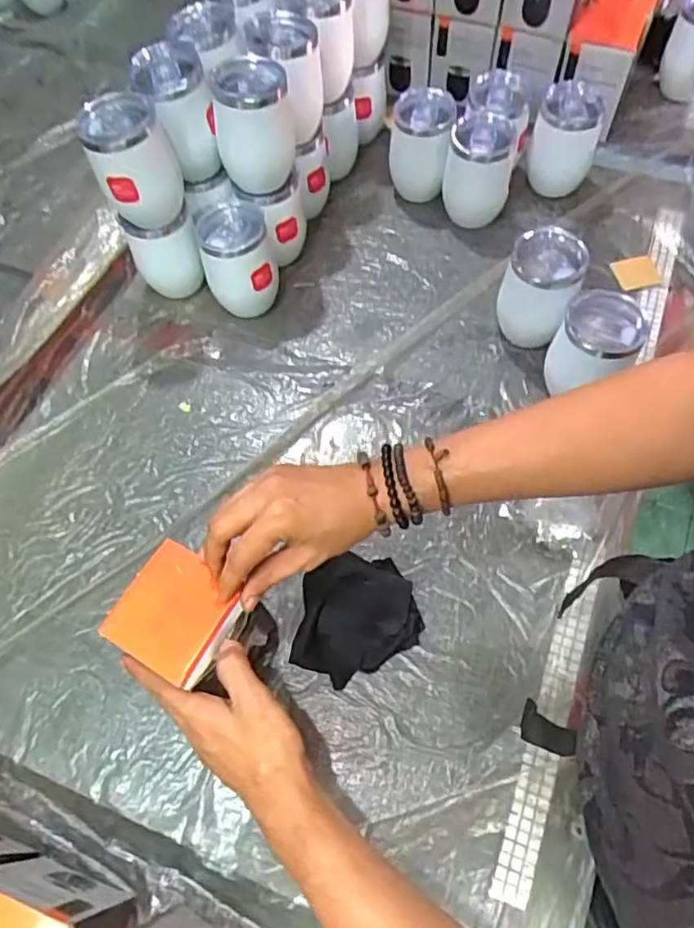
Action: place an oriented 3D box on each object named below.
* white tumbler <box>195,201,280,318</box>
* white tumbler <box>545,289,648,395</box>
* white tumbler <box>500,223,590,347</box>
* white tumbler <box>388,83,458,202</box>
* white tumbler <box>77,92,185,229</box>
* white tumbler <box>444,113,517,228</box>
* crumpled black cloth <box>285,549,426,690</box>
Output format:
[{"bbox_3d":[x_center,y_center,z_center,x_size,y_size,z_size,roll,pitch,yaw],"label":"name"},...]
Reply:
[{"bbox_3d":[-0.127,-0.240,0.745,0.078,0.109,0.078,-1,61,3],"label":"white tumbler"},{"bbox_3d":[0.251,-0.108,0.651,0.072,0.123,0.085,4,62,6],"label":"white tumbler"},{"bbox_3d":[0.214,-0.195,0.697,0.075,0.132,0.071,15,63,11],"label":"white tumbler"},{"bbox_3d":[0.100,-0.419,0.828,0.077,0.114,0.079,-1,61,3],"label":"white tumbler"},{"bbox_3d":[-0.225,-0.321,0.669,0.086,0.112,0.073,-20,62,-8],"label":"white tumbler"},{"bbox_3d":[0.169,-0.374,0.801,0.077,0.119,0.074,10,62,9],"label":"white tumbler"},{"bbox_3d":[0.005,0.142,0.571,0.125,0.060,0.091,-29,63,-12],"label":"crumpled black cloth"}]

